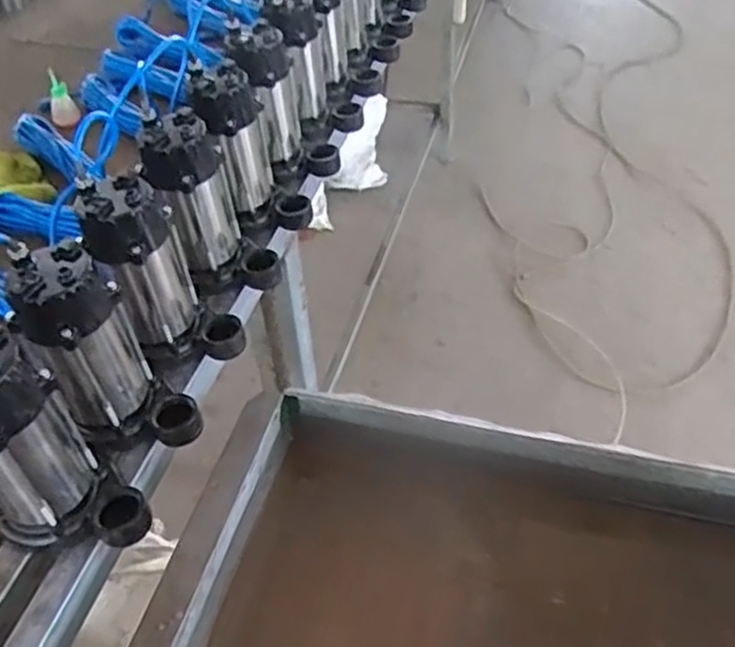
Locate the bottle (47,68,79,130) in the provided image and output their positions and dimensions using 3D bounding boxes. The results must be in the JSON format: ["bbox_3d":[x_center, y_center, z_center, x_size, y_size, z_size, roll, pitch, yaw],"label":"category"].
[{"bbox_3d":[-0.586,-0.436,1.397,0.048,0.100,0.048,-19,47,-14],"label":"bottle"}]

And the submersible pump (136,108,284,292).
[{"bbox_3d":[-0.212,-0.153,1.000,0.134,0.227,0.121,-20,47,-16],"label":"submersible pump"}]

